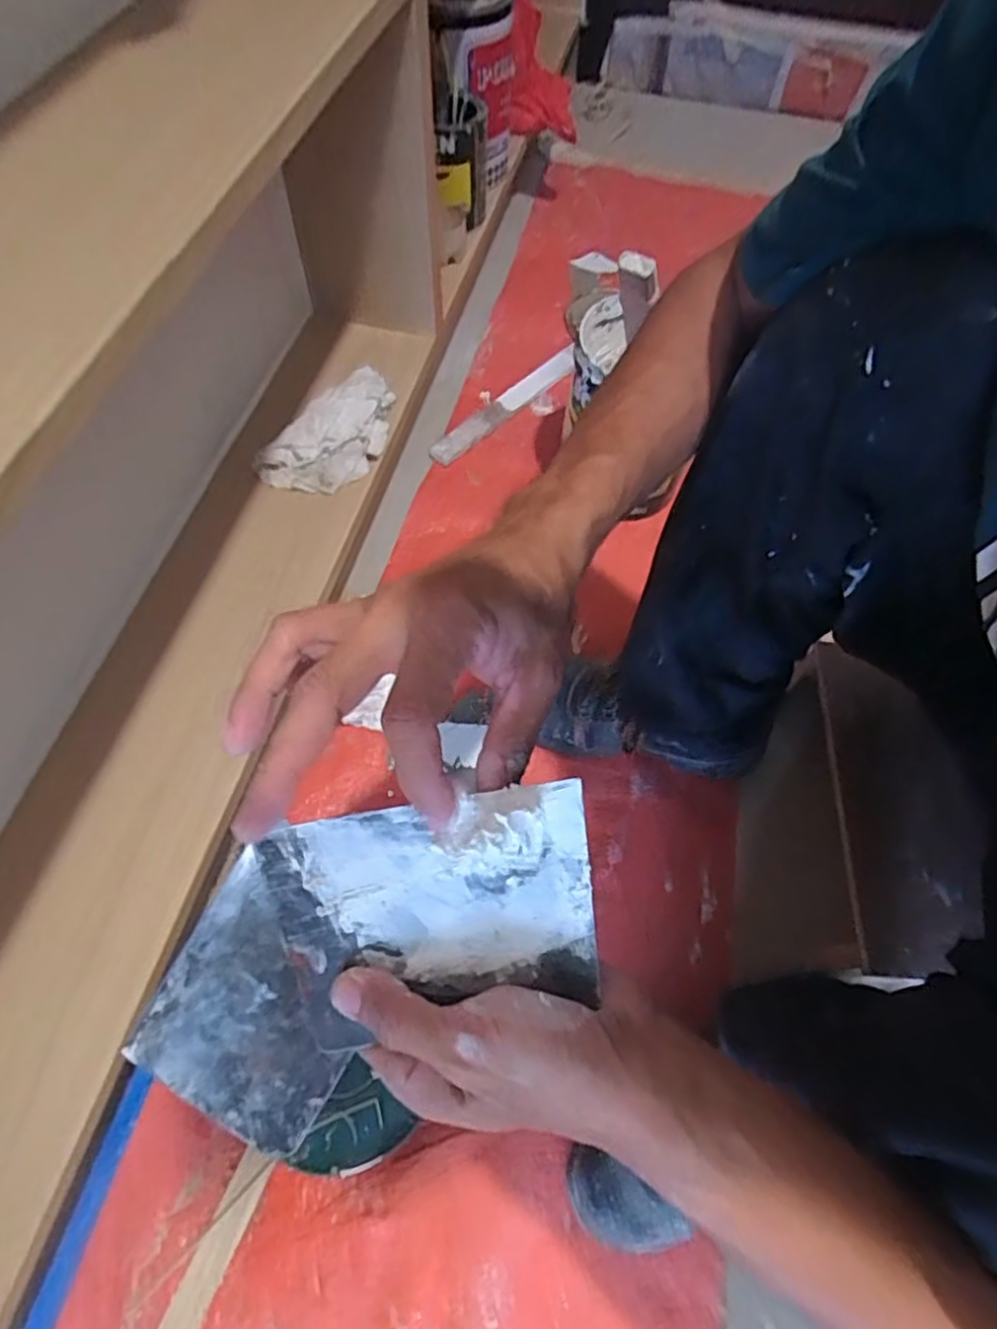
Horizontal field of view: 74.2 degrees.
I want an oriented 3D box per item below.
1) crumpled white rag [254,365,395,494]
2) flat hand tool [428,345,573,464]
[{"bbox_3d":[-0.172,-0.257,0.727,0.093,0.039,0.194,26,63,12],"label":"crumpled white rag"},{"bbox_3d":[0.016,-0.373,0.937,0.037,0.009,0.311,43,65,5],"label":"flat hand tool"}]

